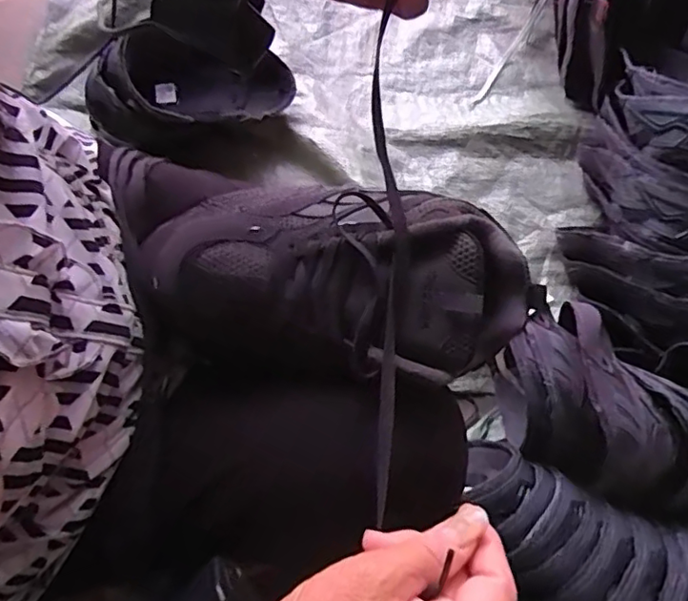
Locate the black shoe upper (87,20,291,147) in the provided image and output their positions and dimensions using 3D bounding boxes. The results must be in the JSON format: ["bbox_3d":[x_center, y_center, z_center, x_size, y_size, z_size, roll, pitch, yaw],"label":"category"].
[{"bbox_3d":[-0.199,-0.289,0.774,0.248,0.091,0.143,7,77,0],"label":"black shoe upper"}]

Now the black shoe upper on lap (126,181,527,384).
[{"bbox_3d":[-0.009,-0.018,0.375,0.241,0.066,0.122,4,77,7],"label":"black shoe upper on lap"}]

